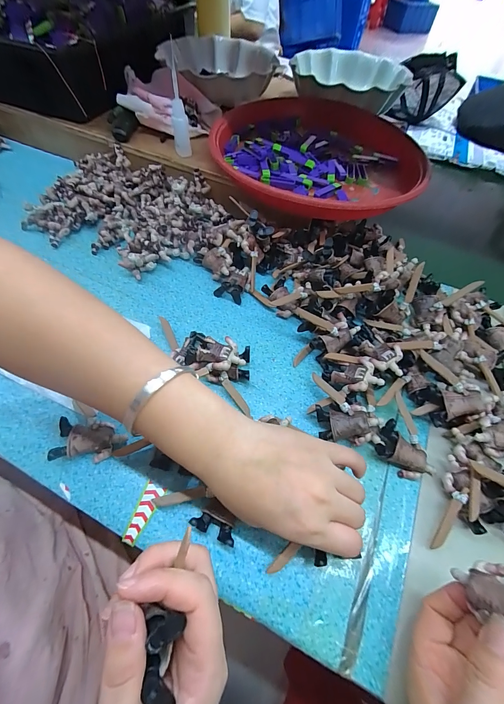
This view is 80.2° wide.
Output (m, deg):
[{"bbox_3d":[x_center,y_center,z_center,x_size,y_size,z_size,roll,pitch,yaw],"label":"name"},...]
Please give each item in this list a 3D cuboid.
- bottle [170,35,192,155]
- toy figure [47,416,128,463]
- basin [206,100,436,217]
[{"bbox_3d":[-0.104,-0.344,0.419,0.023,0.115,0.028,-8,59,-9],"label":"bottle"},{"bbox_3d":[-0.150,0.083,0.280,0.058,0.019,0.035,1,58,-2],"label":"toy figure"},{"bbox_3d":[0.089,-0.288,0.446,0.314,0.048,0.273,41,64,19],"label":"basin"}]

